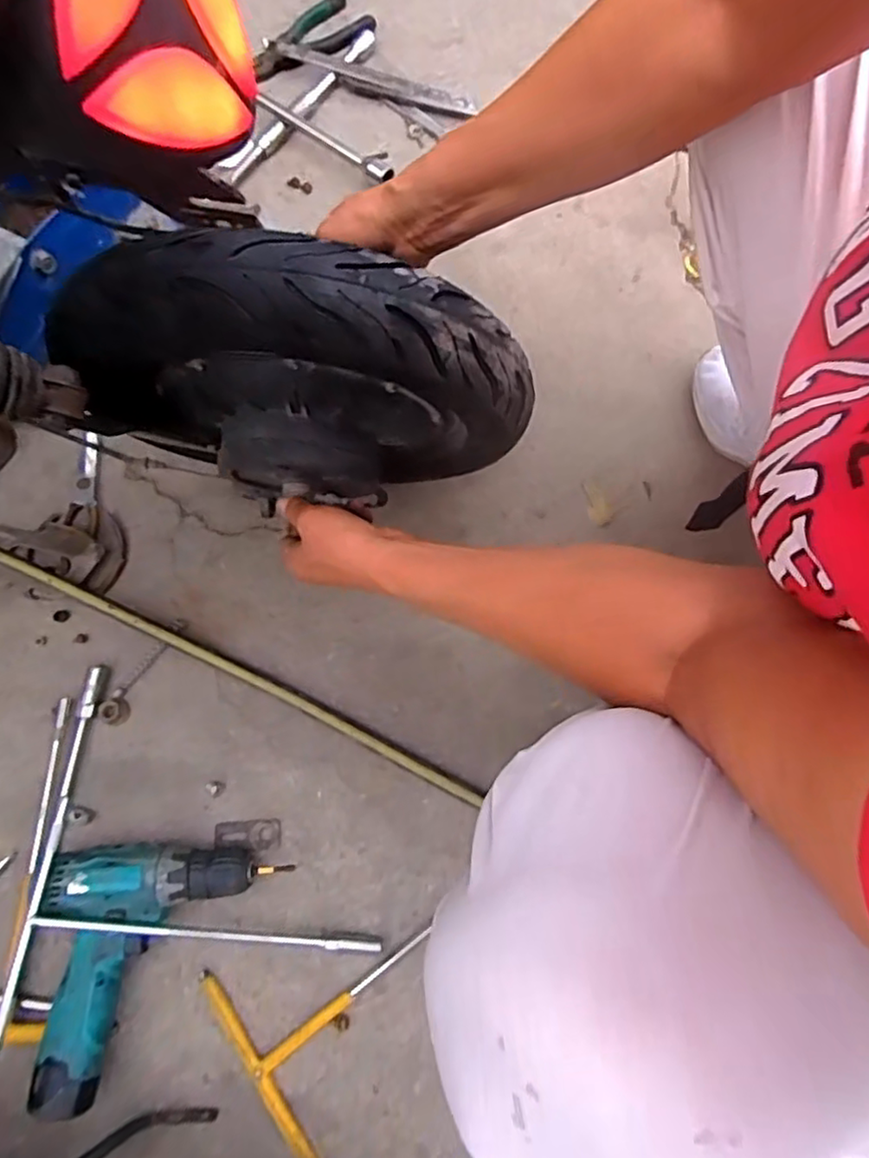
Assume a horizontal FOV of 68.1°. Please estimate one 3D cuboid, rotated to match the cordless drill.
[{"bbox_3d":[-0.233,0.332,0.553,0.190,0.056,0.196,-1,74,2],"label":"cordless drill"}]

